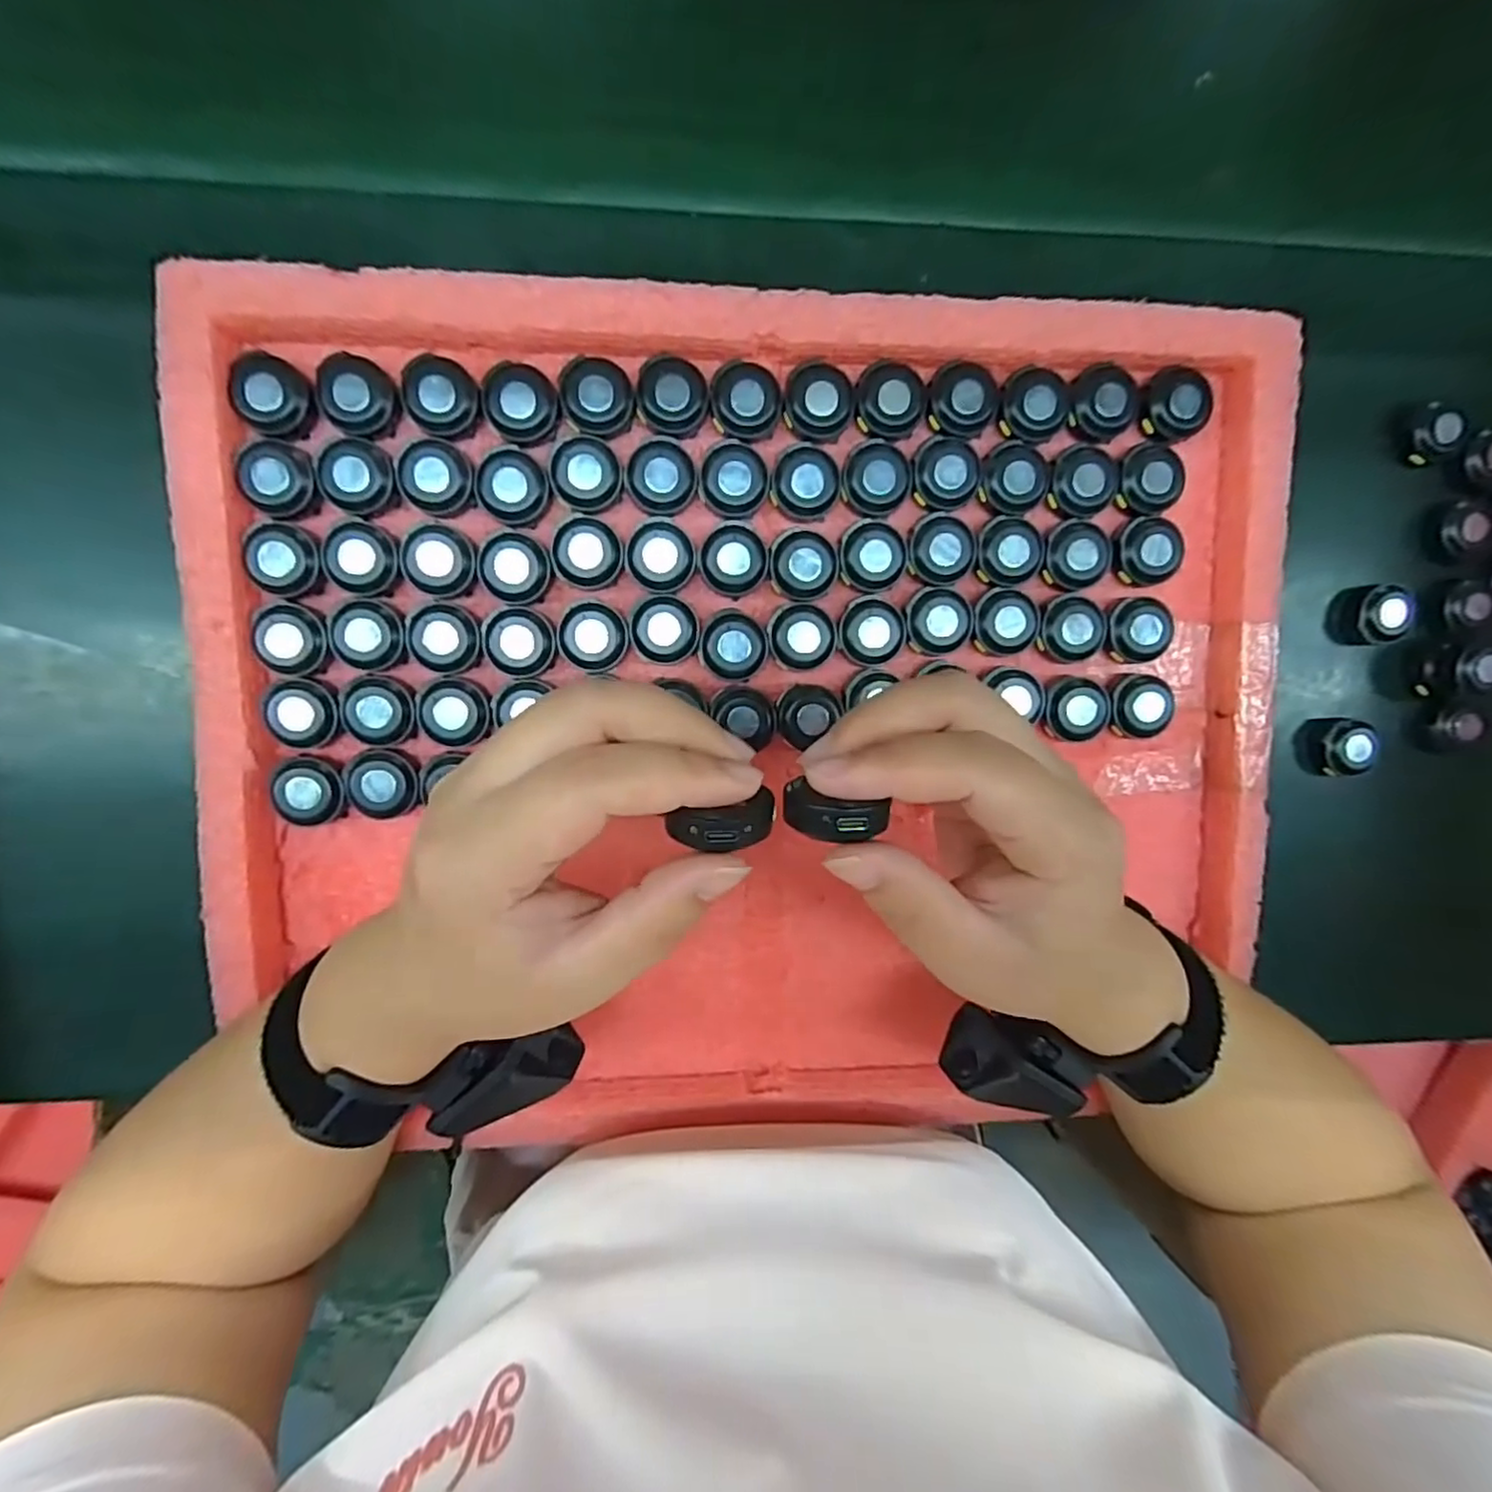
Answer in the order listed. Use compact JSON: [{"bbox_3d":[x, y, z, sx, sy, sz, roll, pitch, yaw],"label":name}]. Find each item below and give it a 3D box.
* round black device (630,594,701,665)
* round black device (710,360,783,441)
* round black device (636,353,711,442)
[{"bbox_3d":[-0.035,-0.050,0.286,0.029,0.012,0.028,-1,98,-6],"label":"round black device"},{"bbox_3d":[0.001,-0.144,0.275,0.029,0.009,0.032,17,96,-8],"label":"round black device"},{"bbox_3d":[-0.030,-0.144,0.272,0.029,0.008,0.030,-1,98,-6],"label":"round black device"}]

